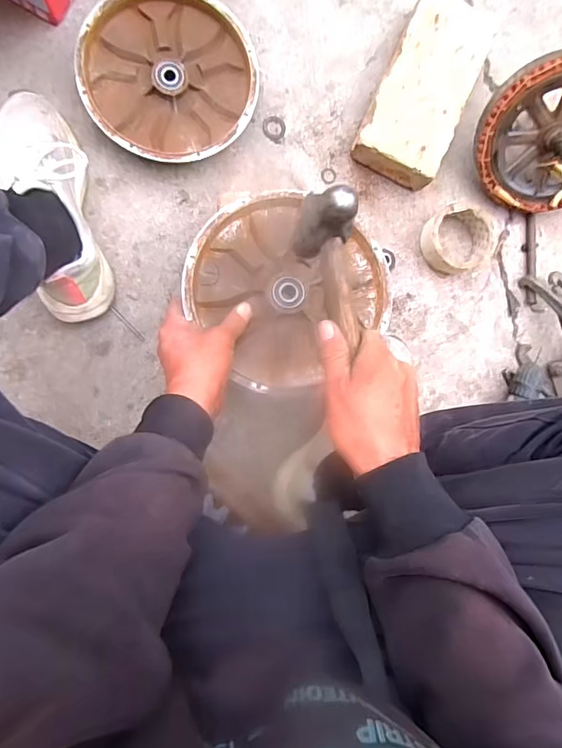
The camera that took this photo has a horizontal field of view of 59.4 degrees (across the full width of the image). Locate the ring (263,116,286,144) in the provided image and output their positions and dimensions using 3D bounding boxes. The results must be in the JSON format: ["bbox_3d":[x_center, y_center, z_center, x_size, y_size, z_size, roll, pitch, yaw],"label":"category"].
[{"bbox_3d":[-0.009,-0.333,0.668,0.032,0.004,0.032,0,92,-9],"label":"ring"}]

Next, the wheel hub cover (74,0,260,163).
[{"bbox_3d":[-0.140,-0.372,0.621,0.206,0.047,0.214,-29,96,-7],"label":"wheel hub cover"}]

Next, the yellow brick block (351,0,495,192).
[{"bbox_3d":[0.196,-0.389,0.672,0.119,0.054,0.249,25,87,-8],"label":"yellow brick block"}]

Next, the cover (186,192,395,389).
[{"bbox_3d":[0.003,-0.093,0.523,0.195,0.042,0.193,-45,97,-5],"label":"cover"}]

